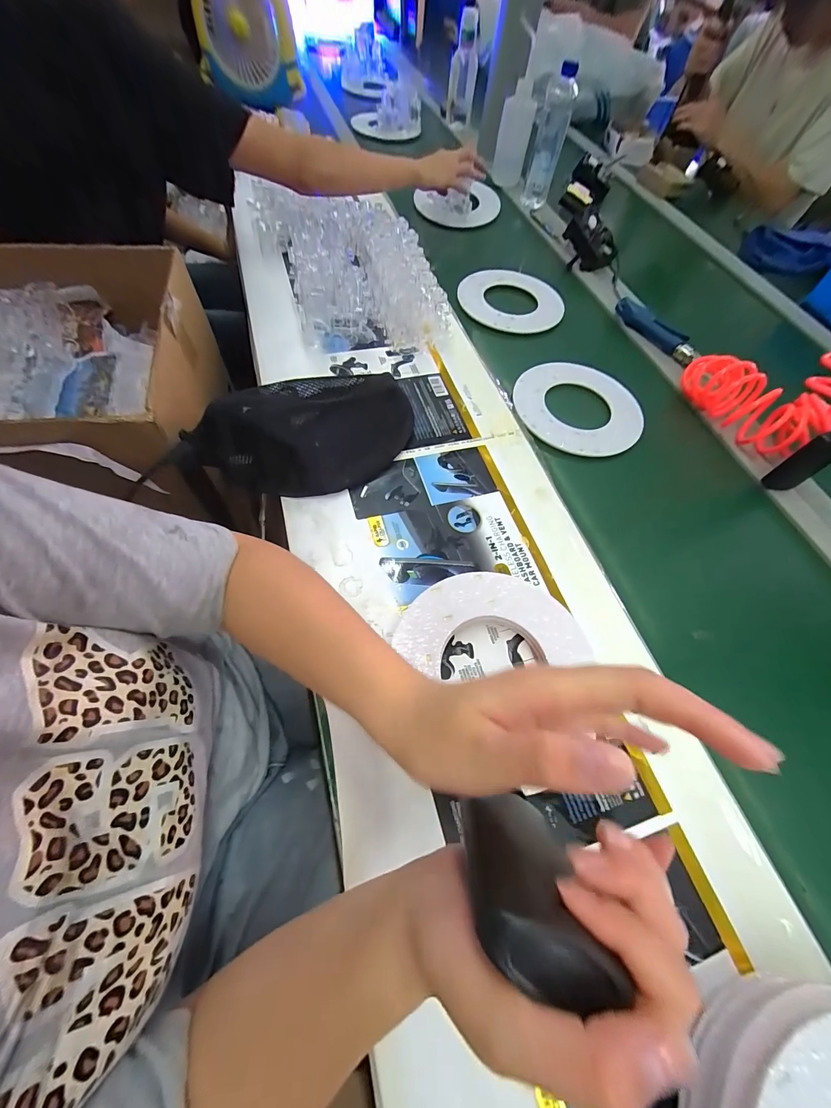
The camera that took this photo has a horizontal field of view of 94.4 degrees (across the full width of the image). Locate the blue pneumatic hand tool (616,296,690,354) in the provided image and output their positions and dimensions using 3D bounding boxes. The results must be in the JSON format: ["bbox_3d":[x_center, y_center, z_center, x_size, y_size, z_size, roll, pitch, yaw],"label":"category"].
[{"bbox_3d":[0.407,-0.402,0.678,0.036,0.031,0.142,-25,66,-17],"label":"blue pneumatic hand tool"}]

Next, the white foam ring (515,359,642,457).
[{"bbox_3d":[0.243,-0.223,0.571,0.187,0.008,0.177,2,62,-3],"label":"white foam ring"}]

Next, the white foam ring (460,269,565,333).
[{"bbox_3d":[0.175,-0.473,0.708,0.186,0.016,0.188,2,62,-3],"label":"white foam ring"}]

